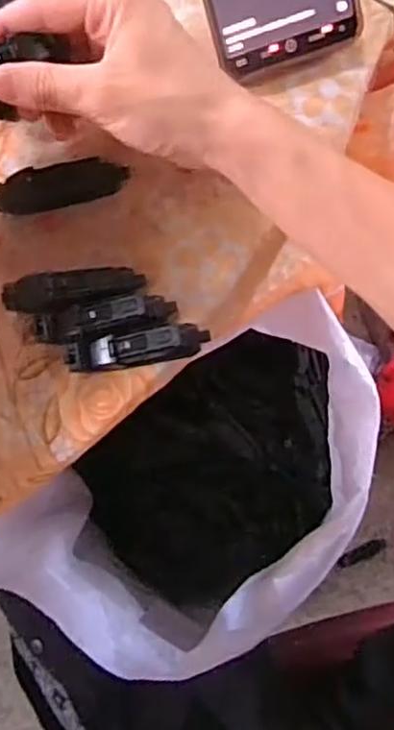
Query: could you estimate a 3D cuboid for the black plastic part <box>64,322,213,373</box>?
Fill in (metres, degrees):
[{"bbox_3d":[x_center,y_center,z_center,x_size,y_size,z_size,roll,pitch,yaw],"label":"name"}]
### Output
[{"bbox_3d":[-0.033,-0.009,0.353,0.075,0.024,0.018,-10,85,8],"label":"black plastic part"}]

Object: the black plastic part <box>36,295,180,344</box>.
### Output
[{"bbox_3d":[-0.050,-0.024,0.354,0.073,0.024,0.018,-9,85,8],"label":"black plastic part"}]

